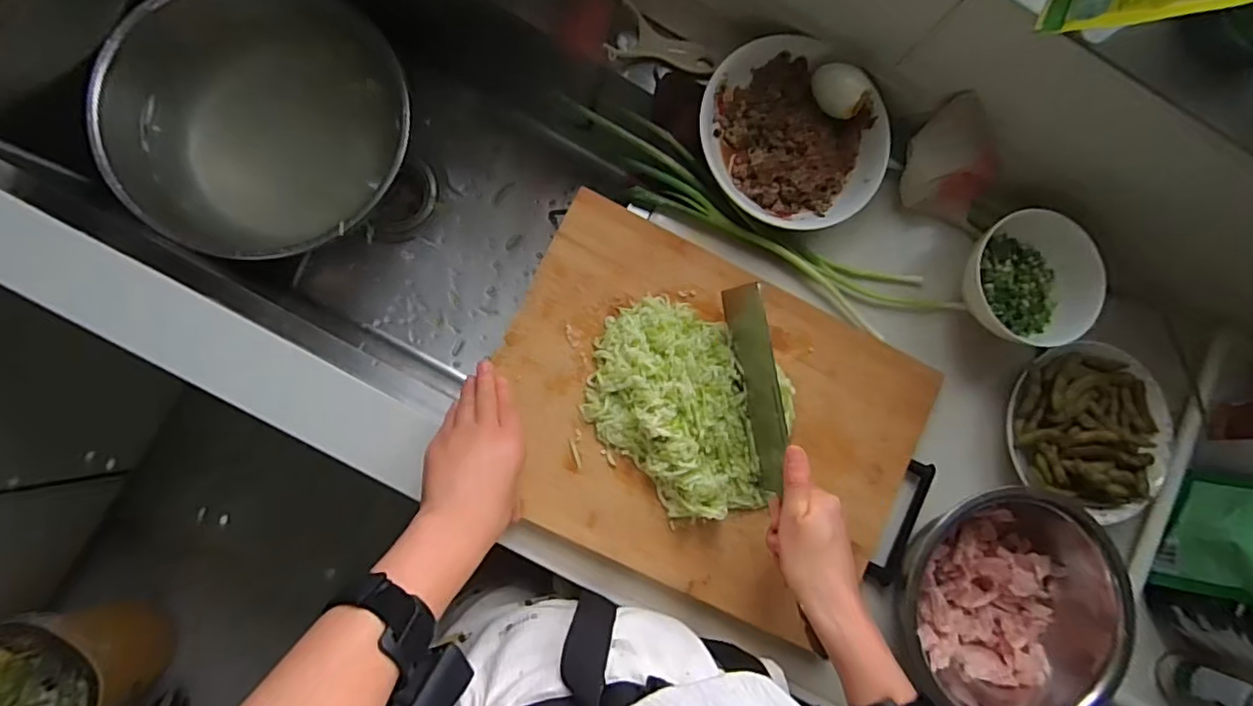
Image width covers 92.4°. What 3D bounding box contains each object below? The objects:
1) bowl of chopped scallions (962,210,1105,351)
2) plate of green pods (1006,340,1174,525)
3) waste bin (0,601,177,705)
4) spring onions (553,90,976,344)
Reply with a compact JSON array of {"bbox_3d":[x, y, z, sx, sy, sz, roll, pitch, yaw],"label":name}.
[{"bbox_3d":[0.389,-0.065,0.596,0.116,0.074,0.126,1,85,-7],"label":"bowl of chopped scallions"},{"bbox_3d":[0.471,0.079,0.604,0.166,0.027,0.176,1,85,-7],"label":"plate of green pods"},{"bbox_3d":[-0.976,0.553,1.050,0.219,0.249,0.222,1,85,-7],"label":"waste bin"},{"bbox_3d":[0.136,-0.123,0.592,0.417,0.031,0.066,28,82,-4],"label":"spring onions"}]

